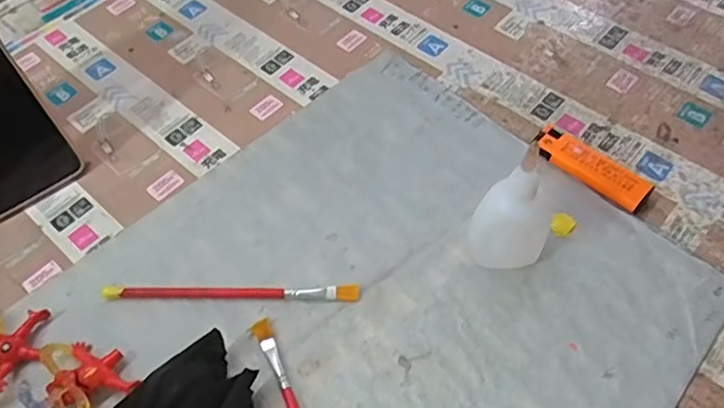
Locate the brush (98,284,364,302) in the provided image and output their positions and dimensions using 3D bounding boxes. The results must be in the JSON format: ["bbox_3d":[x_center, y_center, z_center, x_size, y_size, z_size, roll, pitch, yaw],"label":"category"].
[{"bbox_3d":[-0.079,0.054,0.353,0.154,0.006,0.010,-1,57,2],"label":"brush"}]

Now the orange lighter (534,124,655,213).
[{"bbox_3d":[0.153,-0.025,0.394,0.021,0.017,0.080,-41,64,-21],"label":"orange lighter"}]

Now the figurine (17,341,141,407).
[{"bbox_3d":[-0.157,0.093,0.317,0.054,0.028,0.045,38,66,23],"label":"figurine"}]

